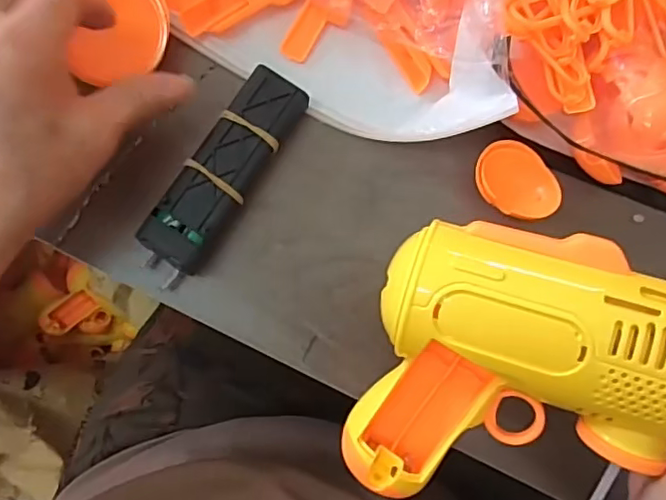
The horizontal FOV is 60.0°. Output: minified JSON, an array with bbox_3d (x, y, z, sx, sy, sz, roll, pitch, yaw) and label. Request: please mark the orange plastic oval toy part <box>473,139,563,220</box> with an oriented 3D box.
[{"bbox_3d":[0.095,-0.035,0.300,0.045,0.013,0.035,41,82,2],"label":"orange plastic oval toy part"}]

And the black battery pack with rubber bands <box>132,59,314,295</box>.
[{"bbox_3d":[-0.056,-0.038,0.295,0.031,0.025,0.116,32,82,1],"label":"black battery pack with rubber bands"}]

